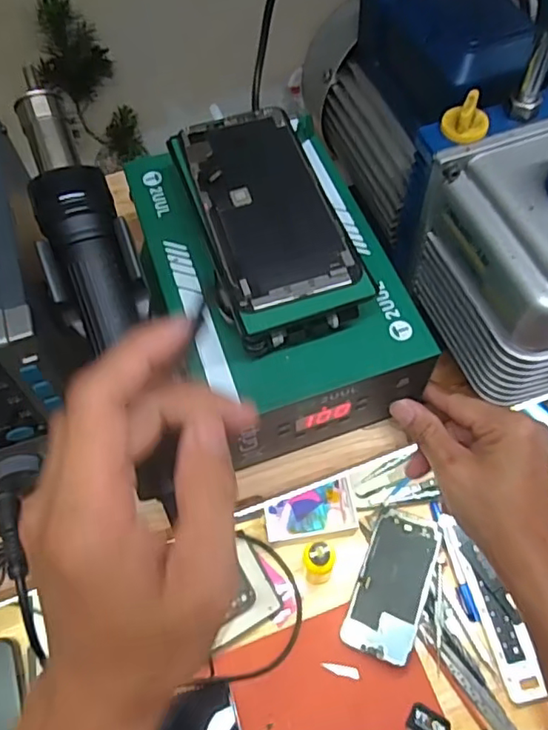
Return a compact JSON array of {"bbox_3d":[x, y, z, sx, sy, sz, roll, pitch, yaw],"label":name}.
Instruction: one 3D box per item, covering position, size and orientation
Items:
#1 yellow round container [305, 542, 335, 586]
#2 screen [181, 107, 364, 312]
[{"bbox_3d":[0.048,0.215,0.619,0.030,0.089,0.029,-1,62,2],"label":"yellow round container"},{"bbox_3d":[-0.005,-0.100,0.348,0.073,0.005,0.147,-16,63,-6],"label":"screen"}]

